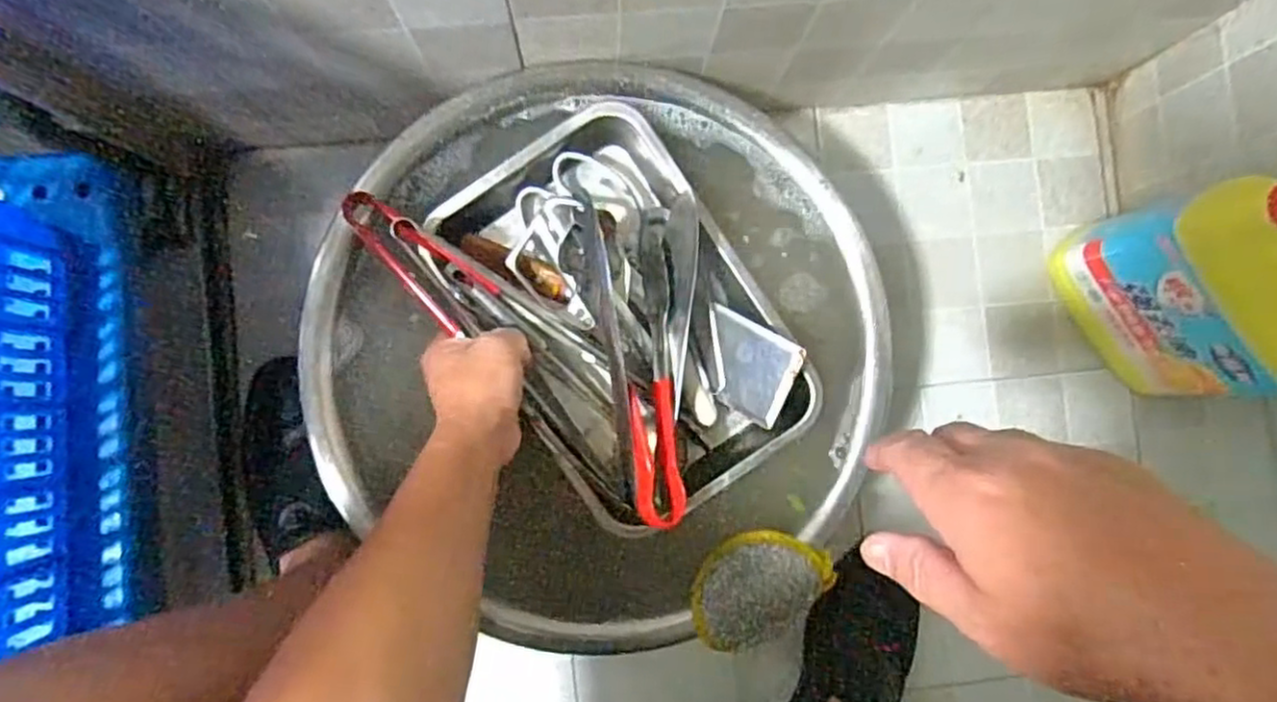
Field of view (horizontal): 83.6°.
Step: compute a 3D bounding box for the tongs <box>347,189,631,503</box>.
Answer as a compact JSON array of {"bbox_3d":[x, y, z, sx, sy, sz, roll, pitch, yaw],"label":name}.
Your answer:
[{"bbox_3d":[-0.099,-0.014,0.565,0.074,0.043,0.308,-43,101,-8],"label":"tongs"}]

